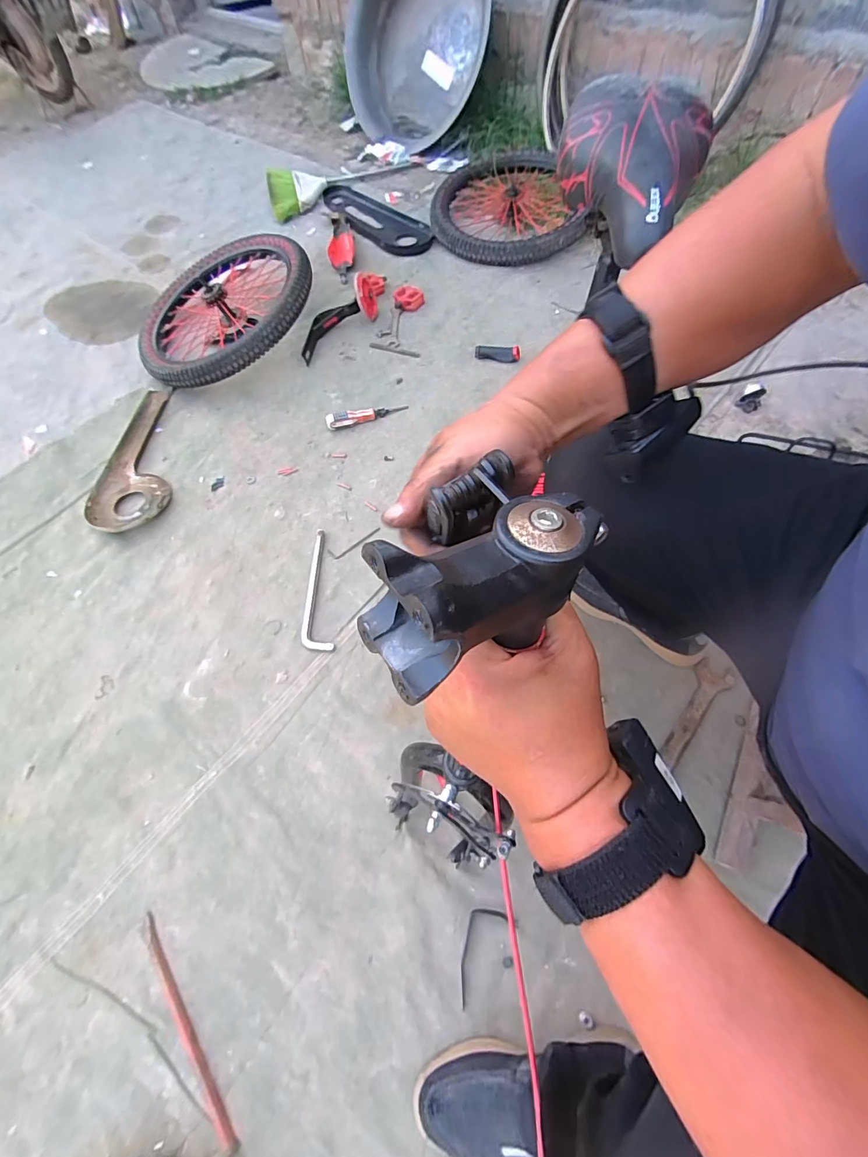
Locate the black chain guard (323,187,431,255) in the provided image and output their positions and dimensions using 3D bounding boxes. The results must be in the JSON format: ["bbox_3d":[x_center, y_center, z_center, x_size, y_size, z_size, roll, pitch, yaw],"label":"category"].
[{"bbox_3d":[-0.196,-1.191,1.415,0.190,0.023,0.542,-39,67,-16],"label":"black chain guard"}]

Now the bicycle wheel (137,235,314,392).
[{"bbox_3d":[-0.545,-0.687,1.110,0.431,0.077,0.468,-6,65,14],"label":"bicycle wheel"}]

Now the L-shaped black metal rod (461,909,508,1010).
[{"bbox_3d":[0.052,0.497,0.578,0.046,0.005,0.115,31,68,17],"label":"L-shaped black metal rod"}]

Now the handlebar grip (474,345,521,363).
[{"bbox_3d":[0.155,-0.549,1.057,0.108,0.029,0.038,-1,63,2],"label":"handlebar grip"}]

